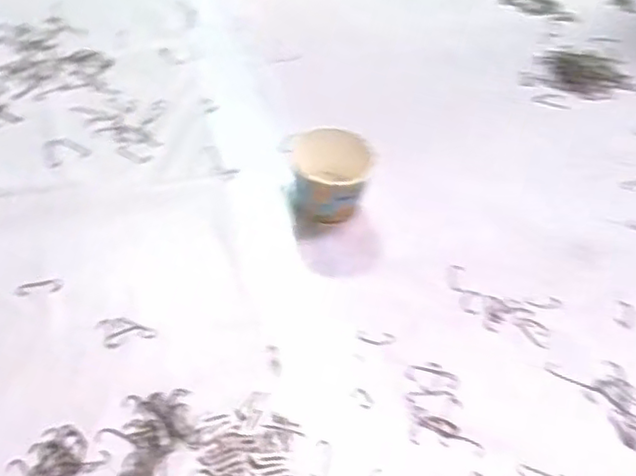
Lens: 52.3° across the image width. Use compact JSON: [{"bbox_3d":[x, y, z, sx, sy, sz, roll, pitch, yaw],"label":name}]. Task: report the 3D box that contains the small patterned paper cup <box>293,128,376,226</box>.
[{"bbox_3d":[0.016,-0.063,0.728,0.093,0.079,0.101,3,48,-4],"label":"small patterned paper cup"}]

